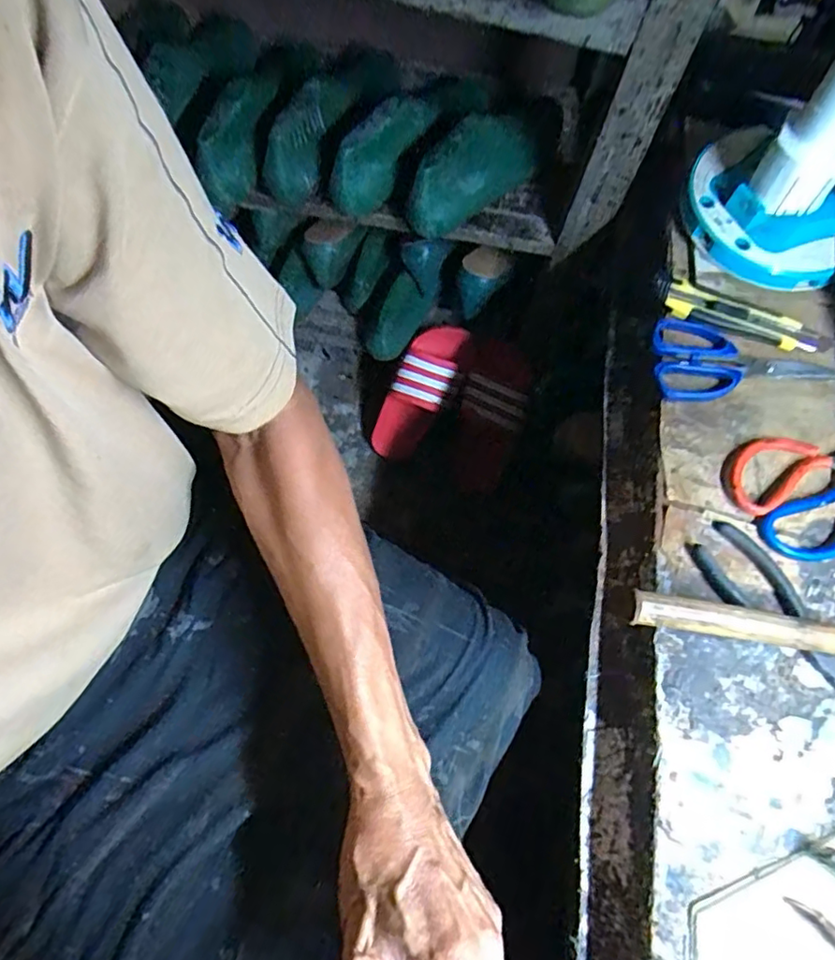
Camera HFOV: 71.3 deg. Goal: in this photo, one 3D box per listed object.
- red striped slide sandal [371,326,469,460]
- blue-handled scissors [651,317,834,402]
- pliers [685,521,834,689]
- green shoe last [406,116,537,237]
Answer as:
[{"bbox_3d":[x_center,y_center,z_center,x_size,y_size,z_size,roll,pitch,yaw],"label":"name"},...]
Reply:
[{"bbox_3d":[0.003,-0.138,0.992,0.096,0.266,0.073,37,29,12],"label":"red striped slide sandal"},{"bbox_3d":[0.305,-0.112,0.535,0.179,0.011,0.083,1,67,-2],"label":"blue-handled scissors"},{"bbox_3d":[0.282,0.099,0.453,0.058,0.008,0.153,-36,73,-15],"label":"pliers"},{"bbox_3d":[0.081,-0.405,0.752,0.064,0.110,0.229,38,59,13],"label":"green shoe last"}]

